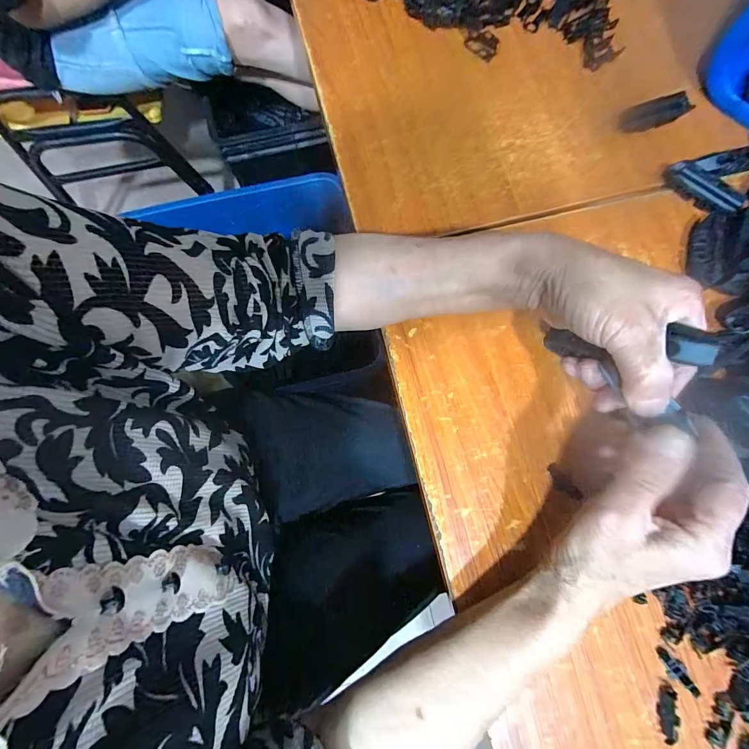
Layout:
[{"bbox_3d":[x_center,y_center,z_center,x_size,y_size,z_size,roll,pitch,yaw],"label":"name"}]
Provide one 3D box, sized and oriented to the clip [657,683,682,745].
[{"bbox_3d":[0.214,0.247,0.267,0.011,0.011,0.035,13,77,2],"label":"clip"}]

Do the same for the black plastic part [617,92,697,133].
[{"bbox_3d":[0.284,-0.266,0.375,0.066,0.011,0.027,-14,77,10],"label":"black plastic part"}]

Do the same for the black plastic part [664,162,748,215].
[{"bbox_3d":[0.316,-0.177,0.354,0.074,0.018,0.022,42,80,8],"label":"black plastic part"}]

